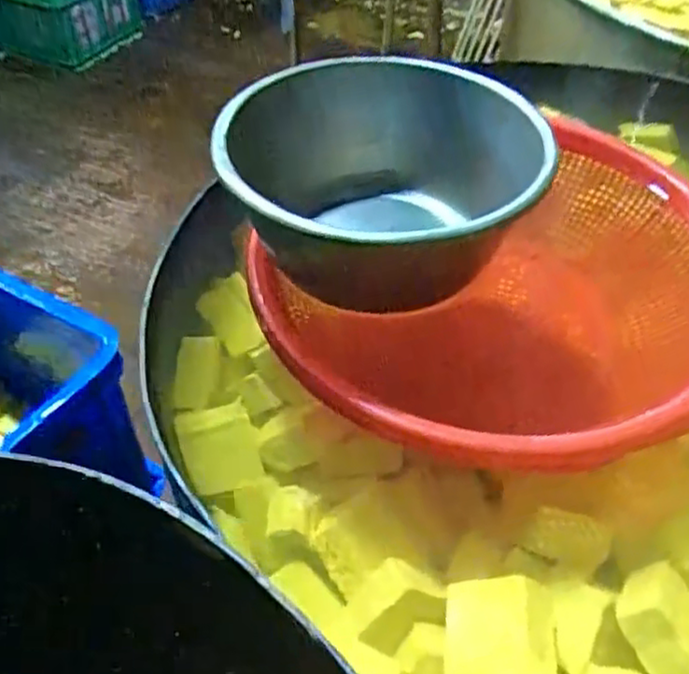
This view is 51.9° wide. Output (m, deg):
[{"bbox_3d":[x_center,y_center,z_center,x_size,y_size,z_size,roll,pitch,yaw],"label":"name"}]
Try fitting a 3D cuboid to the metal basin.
[{"bbox_3d":[0.020,-0.091,0.450,0.186,0.096,0.187,1,50,-2],"label":"metal basin"}]

